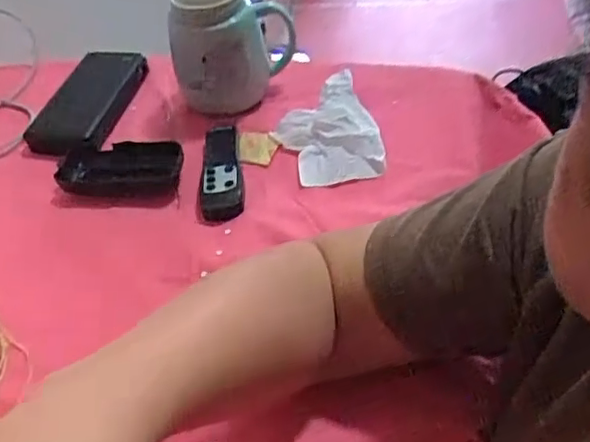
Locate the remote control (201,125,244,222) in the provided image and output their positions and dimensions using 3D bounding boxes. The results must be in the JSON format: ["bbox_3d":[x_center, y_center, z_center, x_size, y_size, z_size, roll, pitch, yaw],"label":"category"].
[{"bbox_3d":[-0.064,-0.049,0.537,0.034,0.014,0.125,-8,45,1],"label":"remote control"}]

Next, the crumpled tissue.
[{"bbox_3d":[0.029,-0.080,0.550,0.082,0.040,0.105,-18,46,-9],"label":"crumpled tissue"}]

